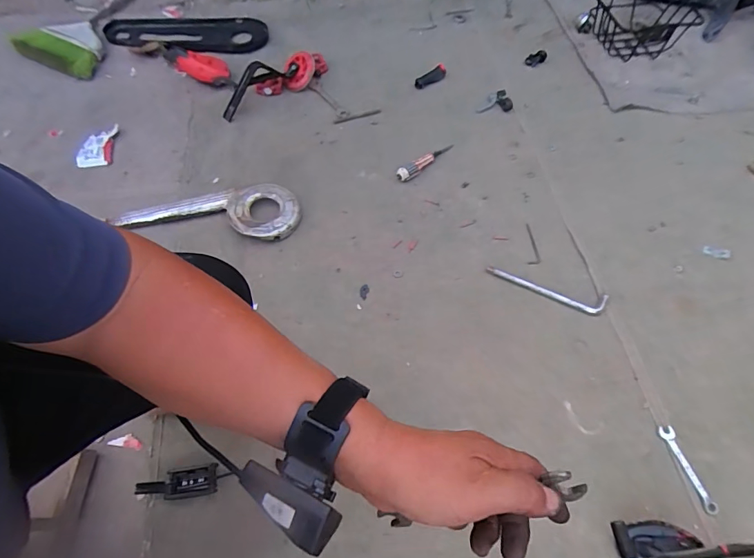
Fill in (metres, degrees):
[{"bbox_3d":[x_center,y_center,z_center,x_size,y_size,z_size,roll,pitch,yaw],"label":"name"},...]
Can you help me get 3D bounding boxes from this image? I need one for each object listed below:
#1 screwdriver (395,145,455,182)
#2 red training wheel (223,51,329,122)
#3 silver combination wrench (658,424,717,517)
[{"bbox_3d":[0.121,-0.298,1.096,0.183,0.033,0.028,-37,66,-20],"label":"screwdriver"},{"bbox_3d":[-0.290,-0.558,1.218,0.332,0.075,0.099,-30,64,-18],"label":"red training wheel"},{"bbox_3d":[0.534,0.325,0.750,0.029,0.006,0.142,-16,62,-6],"label":"silver combination wrench"}]

